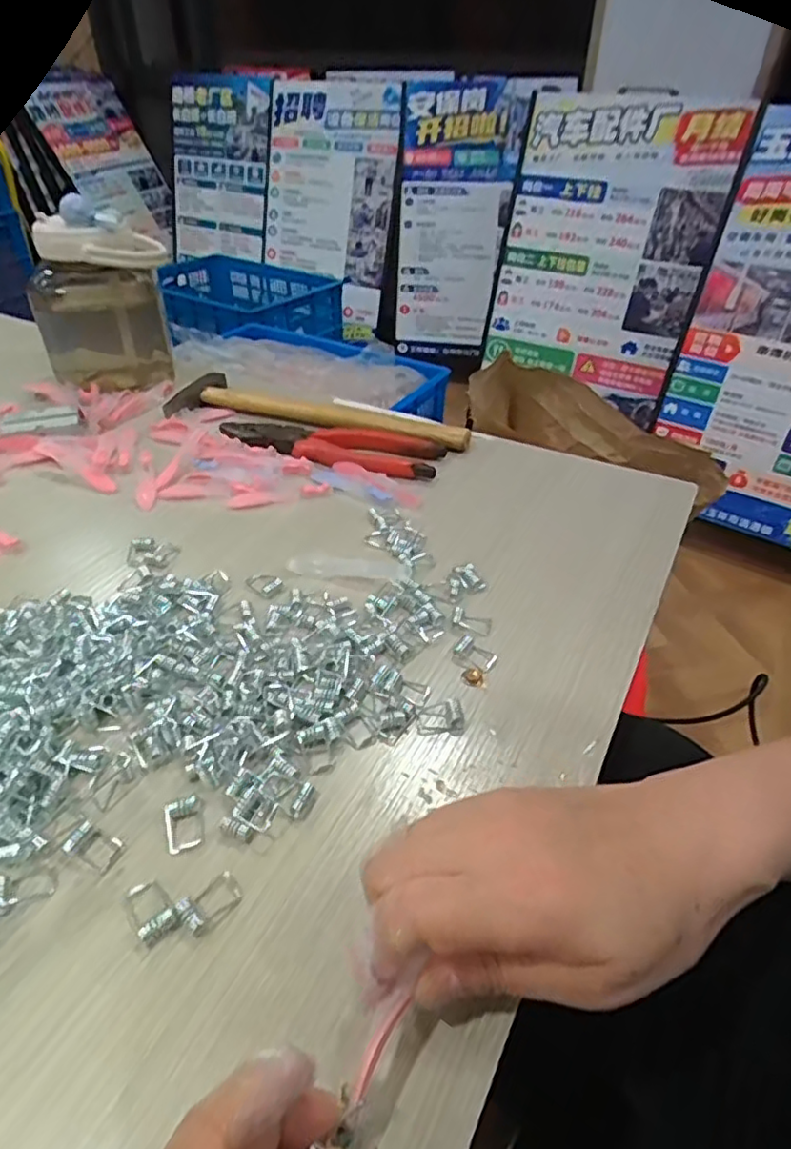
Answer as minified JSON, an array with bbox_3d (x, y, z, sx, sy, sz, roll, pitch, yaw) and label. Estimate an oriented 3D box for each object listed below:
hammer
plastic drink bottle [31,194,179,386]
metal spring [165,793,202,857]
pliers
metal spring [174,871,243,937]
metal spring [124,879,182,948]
[{"bbox_3d":[-0.073,-0.148,0.565,0.291,0.017,0.049,14,41,18],"label":"hammer"},{"bbox_3d":[-0.282,-0.265,0.607,0.123,0.149,0.093,-18,43,-21],"label":"plastic drink bottle"},{"bbox_3d":[-0.092,0.107,0.270,0.015,0.007,0.021,-12,41,-15],"label":"metal spring"},{"bbox_3d":[-0.052,-0.112,0.522,0.187,0.013,0.060,18,42,19],"label":"pliers"},{"bbox_3d":[-0.072,0.127,0.245,0.023,0.007,0.014,-31,49,-33],"label":"metal spring"},{"bbox_3d":[-0.095,0.129,0.244,0.015,0.007,0.025,-26,47,-28],"label":"metal spring"}]

